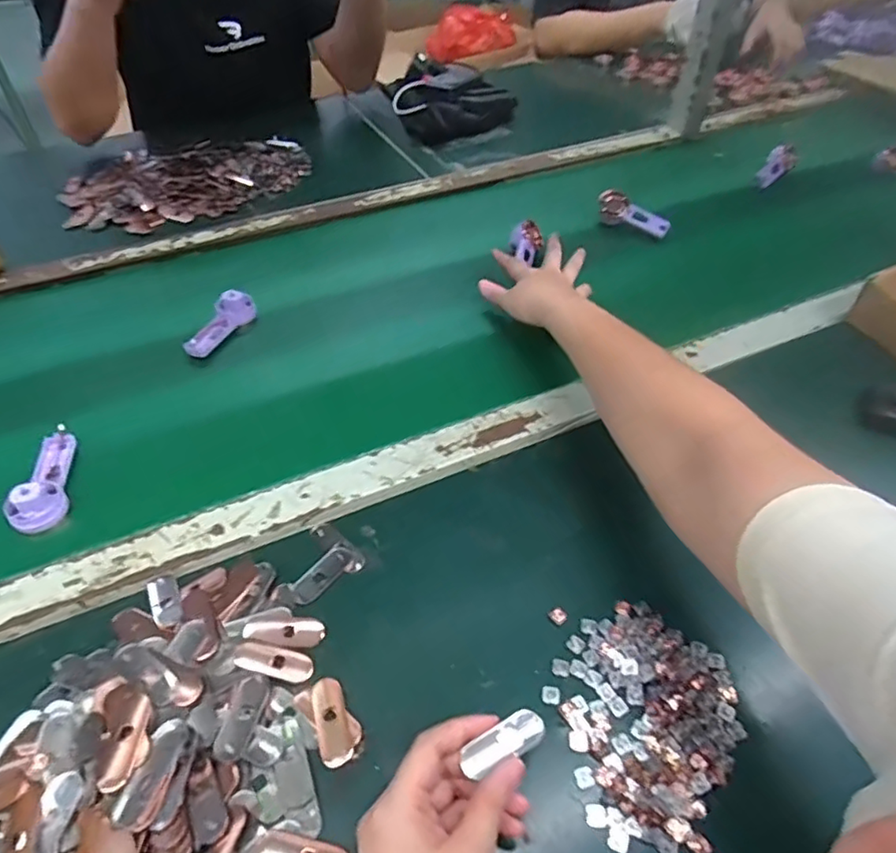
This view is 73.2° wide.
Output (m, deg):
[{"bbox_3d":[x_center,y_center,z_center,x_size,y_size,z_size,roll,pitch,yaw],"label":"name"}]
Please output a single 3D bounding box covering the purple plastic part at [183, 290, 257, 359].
[{"bbox_3d":[-0.239,-0.108,0.627,0.028,0.032,0.089,23,52,17],"label":"purple plastic part"}]

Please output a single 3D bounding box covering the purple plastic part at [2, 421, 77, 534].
[{"bbox_3d":[-0.327,0.039,0.486,0.037,0.028,0.102,-14,51,-14],"label":"purple plastic part"}]

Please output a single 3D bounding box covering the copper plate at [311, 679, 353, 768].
[{"bbox_3d":[-0.072,0.180,0.371,0.019,0.004,0.050,-13,50,-13],"label":"copper plate"}]

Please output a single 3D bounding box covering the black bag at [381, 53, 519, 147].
[{"bbox_3d":[0.005,-0.556,1.014,0.196,0.066,0.225,-8,46,-9],"label":"black bag"}]

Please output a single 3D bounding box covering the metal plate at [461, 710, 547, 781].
[{"bbox_3d":[0.031,0.174,0.333,0.047,0.004,0.019,-24,53,-14],"label":"metal plate"}]

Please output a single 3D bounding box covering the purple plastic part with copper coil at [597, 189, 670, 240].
[{"bbox_3d":[0.238,-0.274,0.774,0.095,0.036,0.029,20,49,18],"label":"purple plastic part with copper coil"}]

